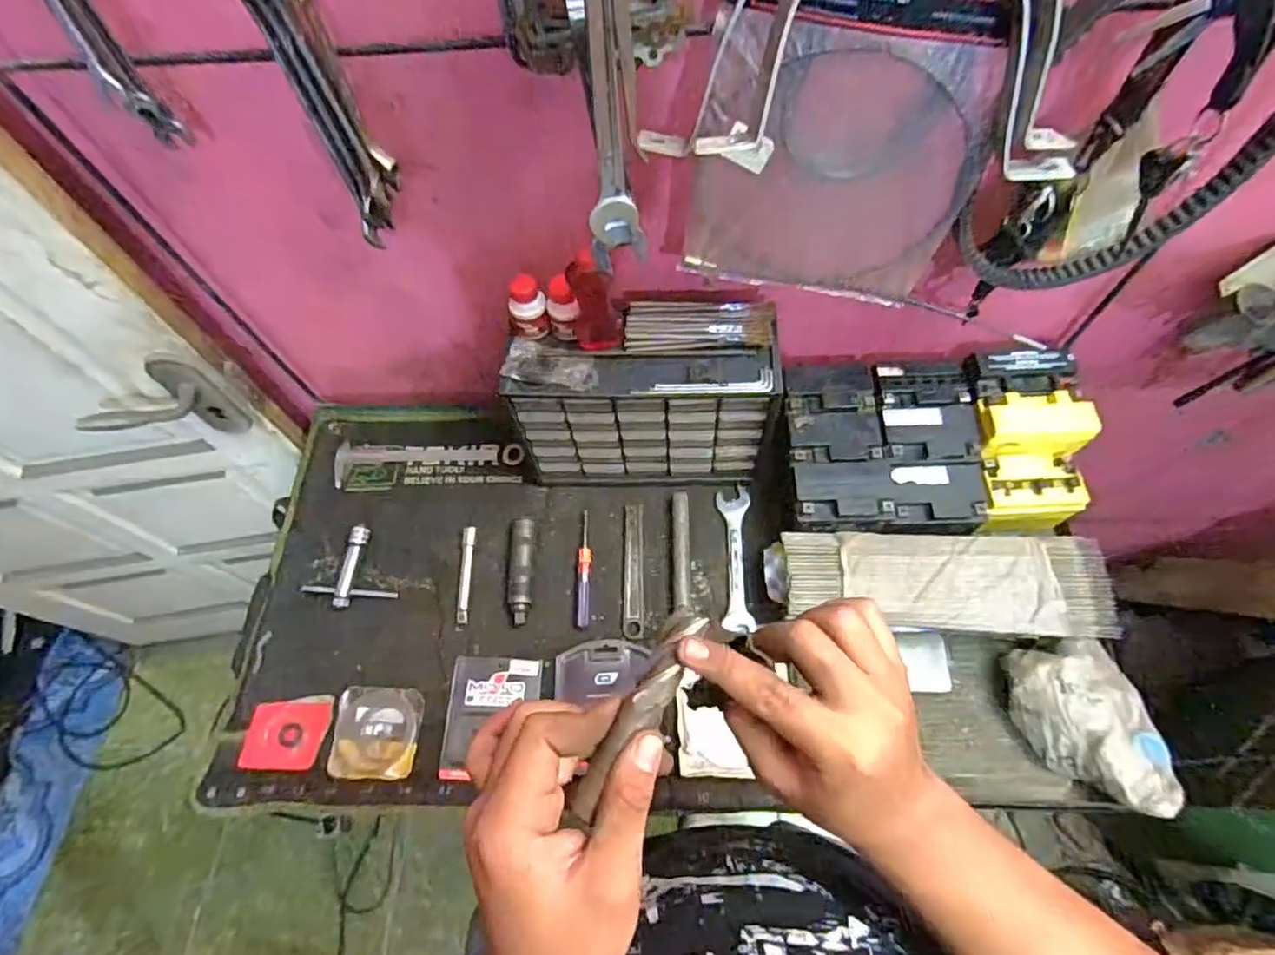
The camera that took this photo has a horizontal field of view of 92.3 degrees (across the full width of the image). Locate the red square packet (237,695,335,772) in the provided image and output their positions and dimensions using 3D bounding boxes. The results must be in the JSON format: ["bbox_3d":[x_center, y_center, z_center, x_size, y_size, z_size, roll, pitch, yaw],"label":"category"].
[{"bbox_3d":[-0.397,0.288,0.693,0.092,0.006,0.078,-1,62,2],"label":"red square packet"}]

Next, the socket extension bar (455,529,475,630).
[{"bbox_3d":[-0.215,0.123,0.763,0.016,0.010,0.128,-2,62,2],"label":"socket extension bar"}]

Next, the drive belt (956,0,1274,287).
[{"bbox_3d":[0.382,-0.259,0.459,0.234,0.280,0.047,-9,62,-2],"label":"drive belt"}]

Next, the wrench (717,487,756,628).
[{"bbox_3d":[0.124,0.098,0.768,0.040,0.007,0.189,0,62,3],"label":"wrench"}]

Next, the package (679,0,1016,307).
[{"bbox_3d":[0.151,-0.254,0.470,0.218,0.252,0.042,7,63,7],"label":"package"}]

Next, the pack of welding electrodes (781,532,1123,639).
[{"bbox_3d":[0.337,0.111,0.664,0.341,0.024,0.109,1,62,4],"label":"pack of welding electrodes"}]

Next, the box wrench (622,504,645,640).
[{"bbox_3d":[-0.005,0.114,0.767,0.024,0.005,0.172,-1,62,3],"label":"box wrench"}]

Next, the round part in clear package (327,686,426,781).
[{"bbox_3d":[-0.294,0.285,0.688,0.093,0.011,0.095,-1,62,3],"label":"round part in clear package"}]

